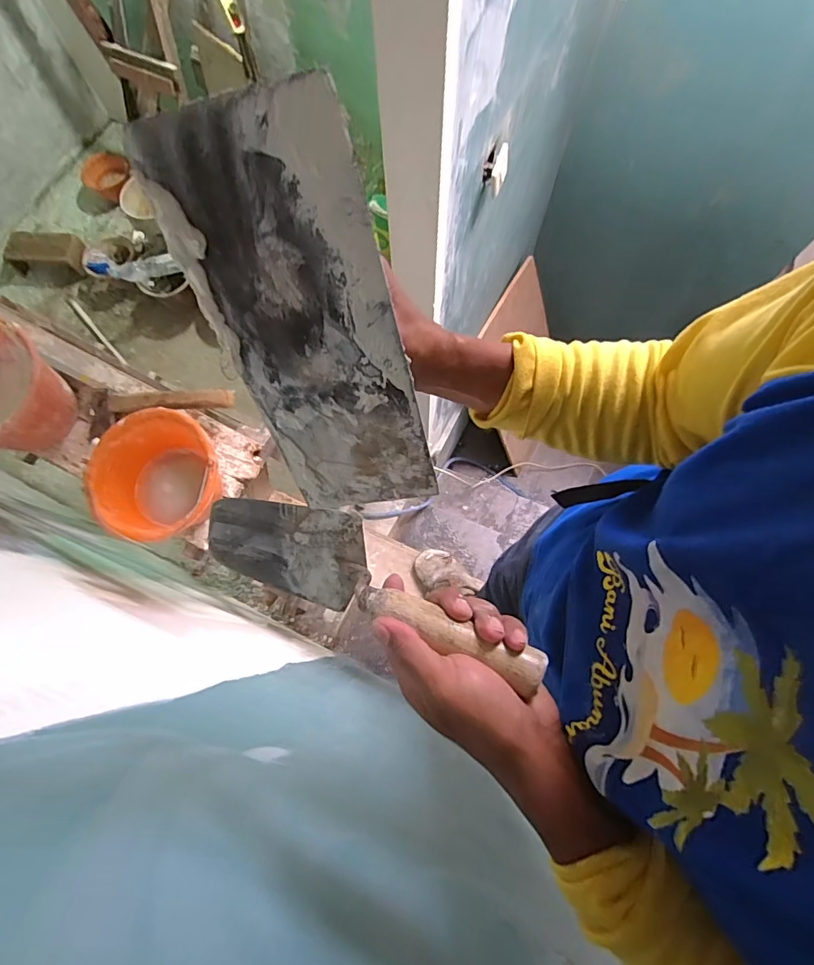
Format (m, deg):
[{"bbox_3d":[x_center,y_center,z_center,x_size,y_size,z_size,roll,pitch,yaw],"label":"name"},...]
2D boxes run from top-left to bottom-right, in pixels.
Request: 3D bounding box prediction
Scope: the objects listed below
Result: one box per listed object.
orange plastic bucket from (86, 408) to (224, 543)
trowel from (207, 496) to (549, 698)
[{"bbox_3d":[-0.487,0.002,0.996,0.246,0.154,0.245,-1,72,2],"label":"orange plastic bucket"},{"bbox_3d":[-0.032,0.076,0.384,0.285,0.075,0.075,19,73,26],"label":"trowel"}]

